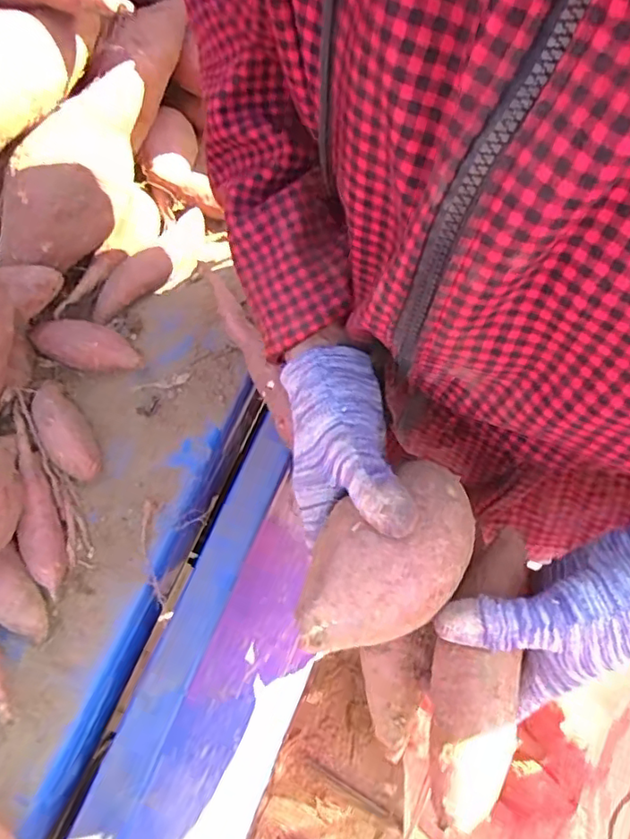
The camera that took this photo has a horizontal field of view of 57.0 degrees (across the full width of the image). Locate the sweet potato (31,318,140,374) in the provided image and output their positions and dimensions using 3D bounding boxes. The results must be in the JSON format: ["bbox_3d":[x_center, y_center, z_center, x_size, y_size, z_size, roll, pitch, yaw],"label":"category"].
[{"bbox_3d":[-0.200,-0.063,0.512,0.094,0.031,0.041,17,71,8],"label":"sweet potato"}]

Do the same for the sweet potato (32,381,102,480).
[{"bbox_3d":[-0.209,0.009,0.482,0.034,0.037,0.092,-34,72,-10],"label":"sweet potato"}]

